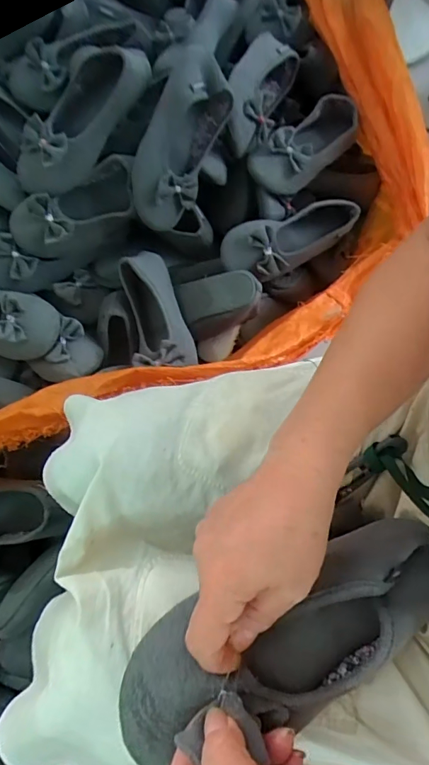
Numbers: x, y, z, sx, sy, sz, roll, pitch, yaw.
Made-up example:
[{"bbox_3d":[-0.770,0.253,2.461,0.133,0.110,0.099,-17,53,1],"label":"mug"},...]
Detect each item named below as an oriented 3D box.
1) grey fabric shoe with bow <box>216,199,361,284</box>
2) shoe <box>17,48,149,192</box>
[{"bbox_3d":[0.124,-0.238,0.712,0.236,0.064,0.080,-23,72,-11],"label":"grey fabric shoe with bow"},{"bbox_3d":[-0.202,-0.401,0.671,0.102,0.079,0.258,32,84,9],"label":"shoe"}]

